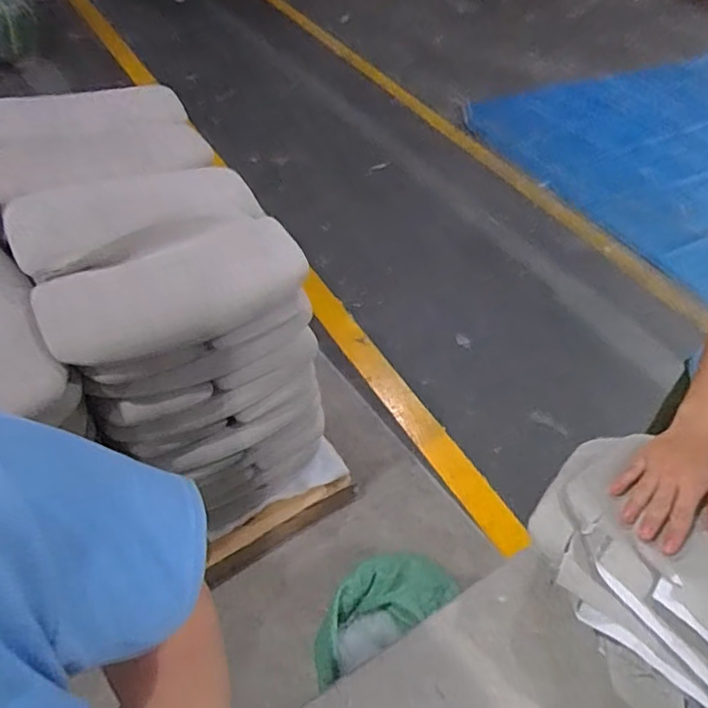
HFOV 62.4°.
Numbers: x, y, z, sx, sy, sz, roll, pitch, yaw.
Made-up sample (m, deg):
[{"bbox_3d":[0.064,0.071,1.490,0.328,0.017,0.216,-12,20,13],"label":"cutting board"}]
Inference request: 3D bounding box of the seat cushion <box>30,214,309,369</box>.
[{"bbox_3d":[-0.306,-0.114,1.013,0.443,0.074,0.207,-21,53,-23],"label":"seat cushion"}]

